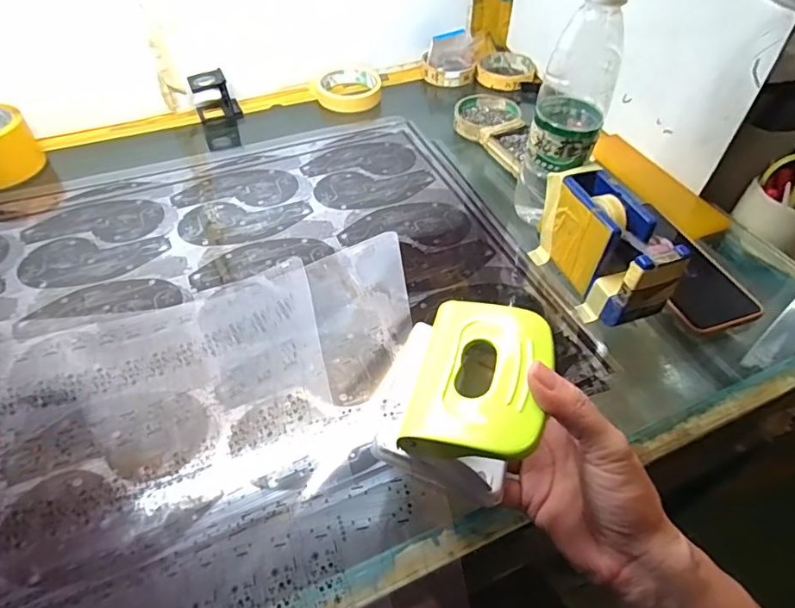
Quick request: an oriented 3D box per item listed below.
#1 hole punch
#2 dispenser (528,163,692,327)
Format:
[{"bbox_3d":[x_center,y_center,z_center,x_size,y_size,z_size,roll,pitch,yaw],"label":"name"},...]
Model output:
[{"bbox_3d":[0.036,0.051,0.293,0.085,0.058,0.099,13,50,11],"label":"hole punch"},{"bbox_3d":[0.178,-0.050,0.442,0.059,0.082,0.135,-13,50,-12],"label":"dispenser"}]

